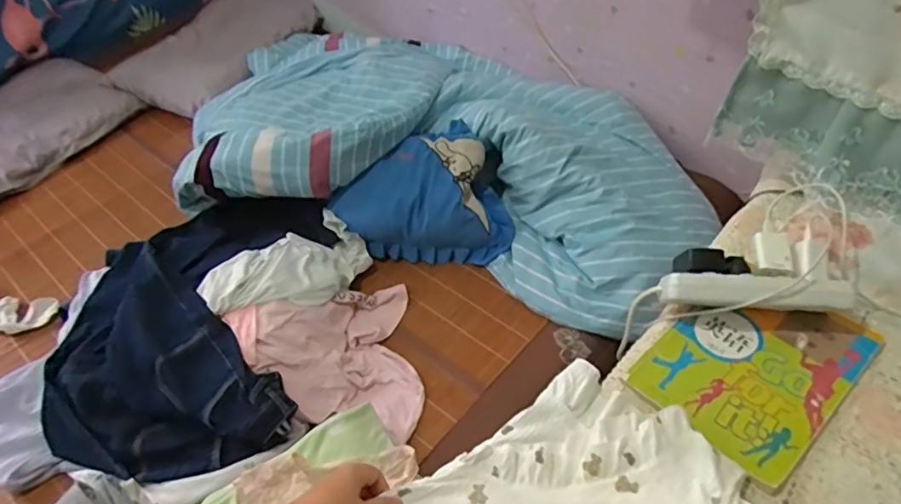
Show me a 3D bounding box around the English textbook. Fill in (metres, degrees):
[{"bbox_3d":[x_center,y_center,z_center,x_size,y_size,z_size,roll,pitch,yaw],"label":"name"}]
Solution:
[{"bbox_3d":[0.358,0.128,0.670,0.254,0.018,0.180,-35,53,-24],"label":"English textbook"}]

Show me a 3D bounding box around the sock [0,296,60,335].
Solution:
[{"bbox_3d":[-0.919,0.130,1.223,0.163,0.031,0.078,-14,47,-7],"label":"sock"}]

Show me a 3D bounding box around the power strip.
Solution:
[{"bbox_3d":[0.358,0.049,0.666,0.204,0.034,0.039,1,47,6],"label":"power strip"}]

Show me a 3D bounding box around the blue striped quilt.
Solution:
[{"bbox_3d":[-0.038,-0.288,1.353,1.250,0.268,0.749,12,50,16],"label":"blue striped quilt"}]

